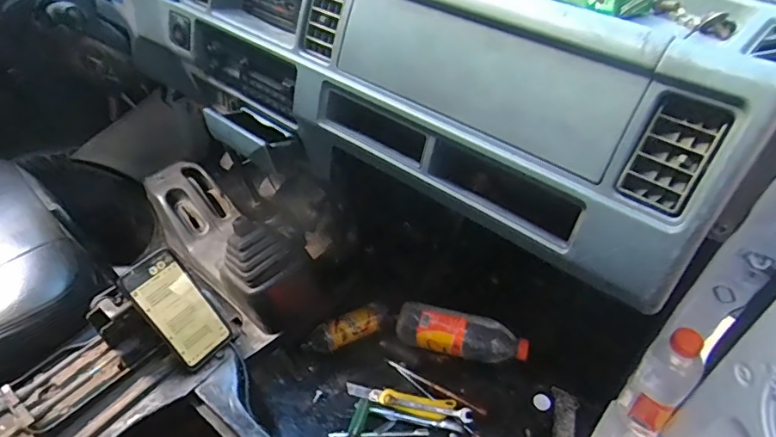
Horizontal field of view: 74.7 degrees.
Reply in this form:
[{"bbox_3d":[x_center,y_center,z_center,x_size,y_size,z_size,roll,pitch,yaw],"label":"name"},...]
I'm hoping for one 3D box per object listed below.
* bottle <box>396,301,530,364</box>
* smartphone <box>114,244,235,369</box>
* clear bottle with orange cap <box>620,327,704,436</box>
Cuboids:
[{"bbox_3d":[0.138,0.227,0.976,0.250,0.059,0.081,17,45,14],"label":"bottle"},{"bbox_3d":[-0.291,0.128,0.711,0.079,0.170,0.012,-40,22,-28],"label":"smartphone"},{"bbox_3d":[0.421,0.247,0.779,0.067,0.229,0.073,30,49,25],"label":"clear bottle with orange cap"}]

